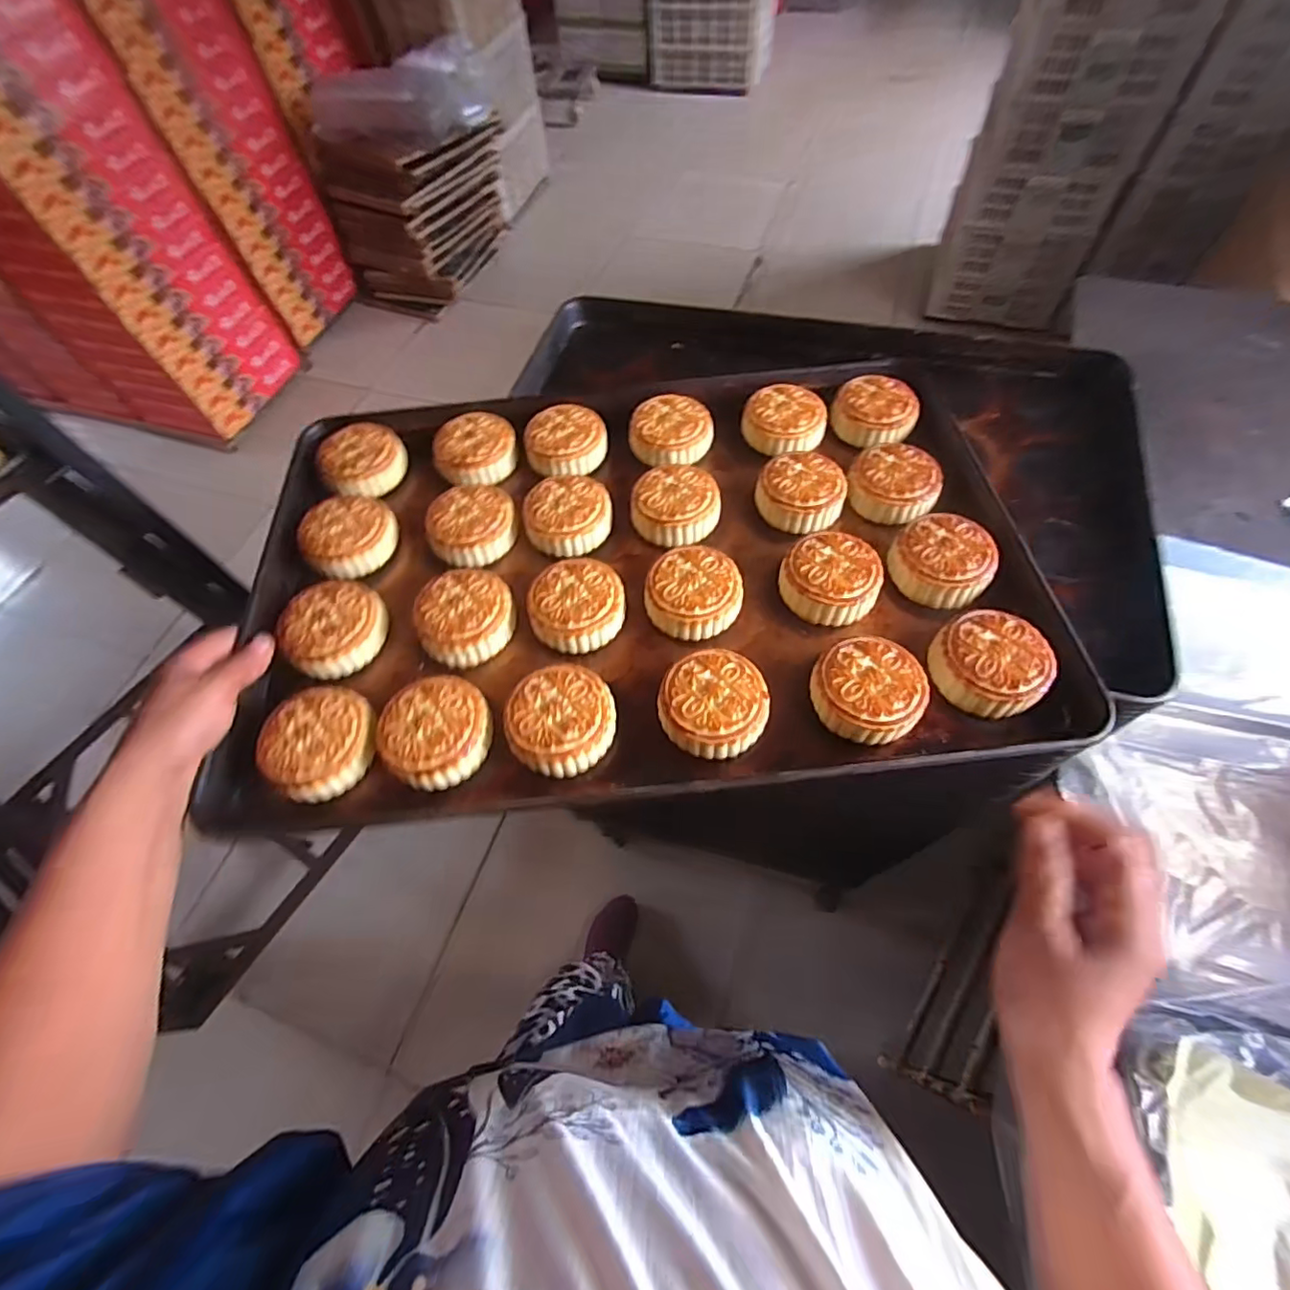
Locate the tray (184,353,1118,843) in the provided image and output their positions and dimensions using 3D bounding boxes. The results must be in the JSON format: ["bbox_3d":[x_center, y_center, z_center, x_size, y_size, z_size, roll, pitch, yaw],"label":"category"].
[{"bbox_3d":[-0.010,-0.073,0.477,0.582,0.051,0.391,-5,61,1],"label":"tray"}]

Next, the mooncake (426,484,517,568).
[{"bbox_3d":[-0.148,-0.104,0.502,0.072,0.031,0.071,-2,62,3],"label":"mooncake"}]

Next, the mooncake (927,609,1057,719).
[{"bbox_3d":[0.241,0.012,0.407,0.067,0.028,0.073,-2,62,3],"label":"mooncake"}]

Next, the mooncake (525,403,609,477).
[{"bbox_3d":[-0.073,-0.190,0.545,0.074,0.027,0.074,-2,62,3],"label":"mooncake"}]

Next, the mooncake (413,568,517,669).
[{"bbox_3d":[-0.138,-0.024,0.452,0.072,0.028,0.070,-2,62,3],"label":"mooncake"}]

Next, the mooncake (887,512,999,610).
[{"bbox_3d":[0.232,-0.066,0.456,0.070,0.029,0.070,-2,62,3],"label":"mooncake"}]

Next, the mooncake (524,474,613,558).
[{"bbox_3d":[-0.065,-0.111,0.501,0.071,0.031,0.066,-2,62,3],"label":"mooncake"}]

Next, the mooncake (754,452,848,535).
[{"bbox_3d":[0.133,-0.131,0.500,0.073,0.026,0.066,15,64,12],"label":"mooncake"}]

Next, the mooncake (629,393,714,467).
[{"bbox_3d":[0.023,-0.199,0.544,0.071,0.023,0.075,-2,62,3],"label":"mooncake"}]

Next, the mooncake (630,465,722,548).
[{"bbox_3d":[0.027,-0.121,0.502,0.074,0.027,0.068,-2,62,3],"label":"mooncake"}]

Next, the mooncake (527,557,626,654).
[{"bbox_3d":[-0.052,-0.030,0.454,0.070,0.031,0.068,-2,62,3],"label":"mooncake"}]

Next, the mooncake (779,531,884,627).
[{"bbox_3d":[0.143,-0.052,0.453,0.071,0.028,0.068,-2,62,3],"label":"mooncake"}]

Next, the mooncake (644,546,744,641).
[{"bbox_3d":[0.038,-0.042,0.453,0.072,0.026,0.069,-2,62,3],"label":"mooncake"}]

